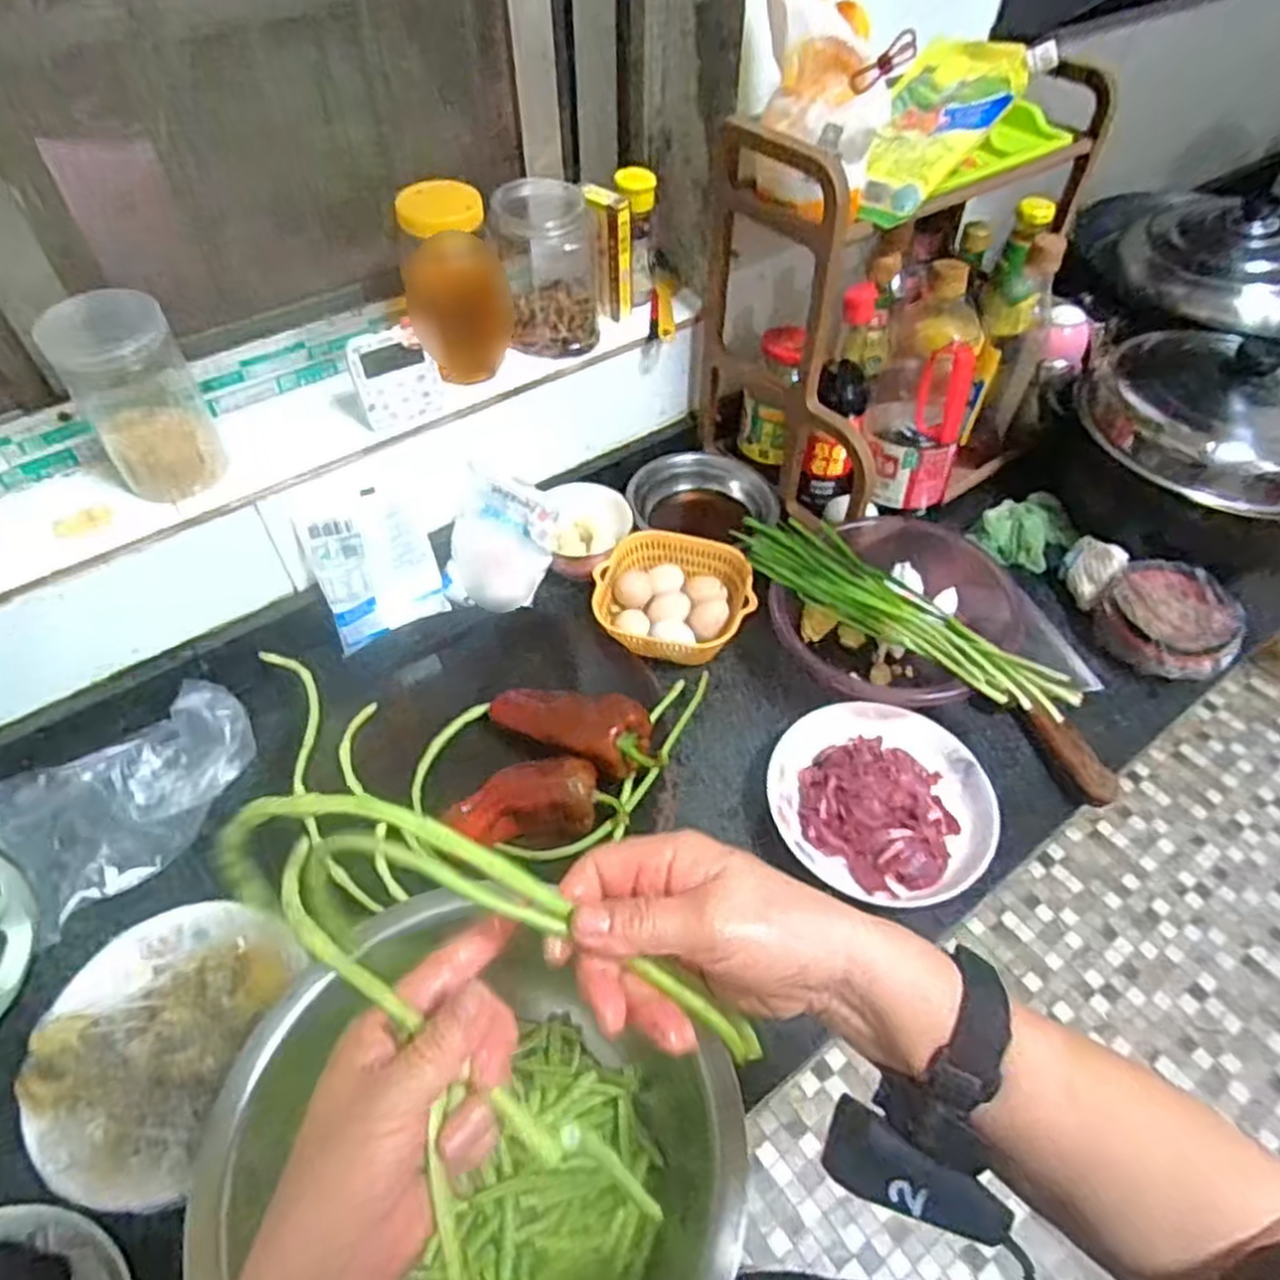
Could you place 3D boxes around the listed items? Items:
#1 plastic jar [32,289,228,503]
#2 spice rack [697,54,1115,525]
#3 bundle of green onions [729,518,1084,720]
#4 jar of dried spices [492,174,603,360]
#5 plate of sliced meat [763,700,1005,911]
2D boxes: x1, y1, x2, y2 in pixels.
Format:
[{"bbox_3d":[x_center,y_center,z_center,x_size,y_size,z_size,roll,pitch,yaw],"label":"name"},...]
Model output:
[{"bbox_3d":[-0.382,-0.178,0.617,0.080,0.152,0.084,0,51,0],"label":"plastic jar"},{"bbox_3d":[0.290,-0.364,0.860,0.396,0.341,0.280,-37,60,-26],"label":"spice rack"},{"bbox_3d":[0.234,-0.037,0.729,0.093,0.053,0.339,-37,60,-27],"label":"bundle of green onions"},{"bbox_3d":[-0.089,-0.368,0.779,0.094,0.130,0.105,-3,51,-3],"label":"jar of dried spices"},{"bbox_3d":[0.199,0.133,0.665,0.167,0.036,0.177,0,51,0],"label":"plate of sliced meat"}]

